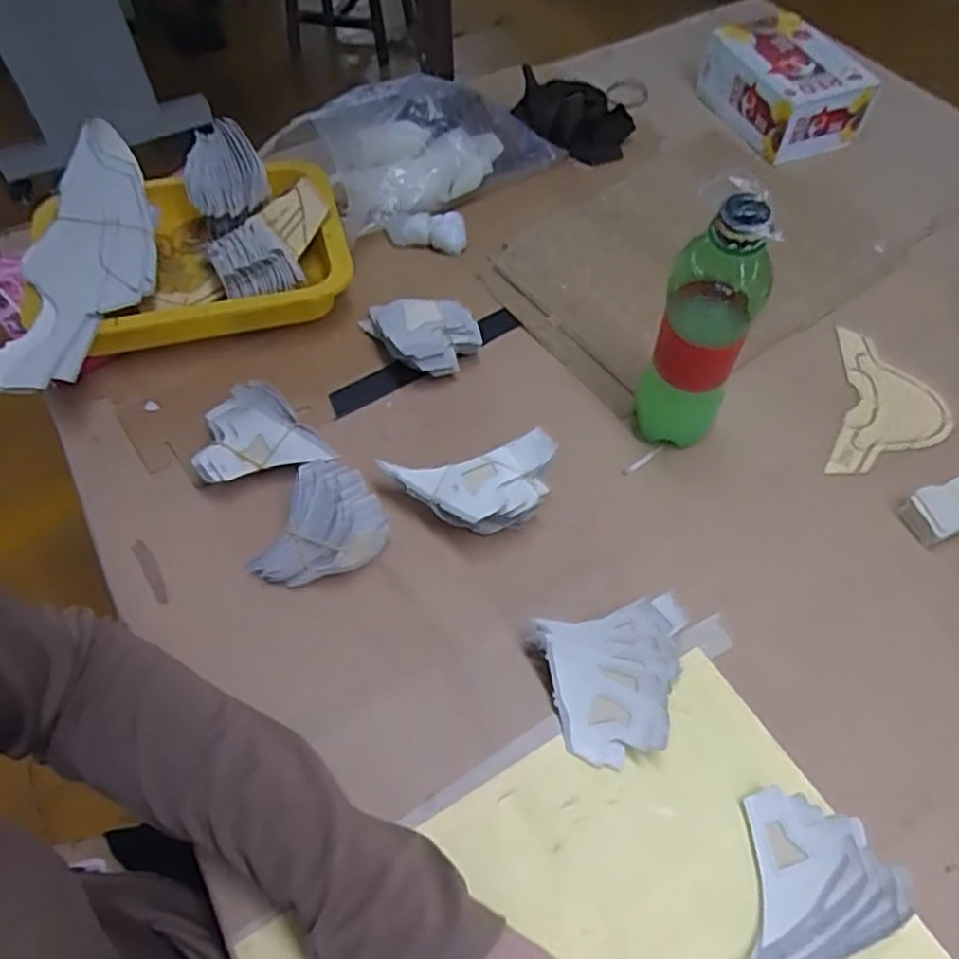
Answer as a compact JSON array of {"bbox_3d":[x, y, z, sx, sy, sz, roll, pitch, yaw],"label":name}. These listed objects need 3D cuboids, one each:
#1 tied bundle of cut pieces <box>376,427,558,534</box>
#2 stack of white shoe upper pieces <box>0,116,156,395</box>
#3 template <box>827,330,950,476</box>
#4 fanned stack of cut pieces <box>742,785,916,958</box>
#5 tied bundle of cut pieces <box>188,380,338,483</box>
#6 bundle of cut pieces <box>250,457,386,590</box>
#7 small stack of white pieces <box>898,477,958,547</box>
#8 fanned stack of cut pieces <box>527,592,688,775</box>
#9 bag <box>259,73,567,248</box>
[{"bbox_3d":[-0.005,0.010,0.499,0.120,0.053,0.061,-9,58,-4],"label":"tied bundle of cut pieces"},{"bbox_3d":[-0.322,-0.182,0.567,0.101,0.050,0.255,0,57,1],"label":"stack of white shoe upper pieces"},{"bbox_3d":[0.330,-0.063,0.576,0.091,0.004,0.156,11,59,8],"label":"template"},{"bbox_3d":[0.183,0.216,0.377,0.073,0.027,0.086,8,58,7],"label":"fanned stack of cut pieces"},{"bbox_3d":[-0.165,-0.035,0.532,0.093,0.054,0.070,-18,59,-10],"label":"tied bundle of cut pieces"},{"bbox_3d":[-0.105,0.040,0.480,0.065,0.060,0.081,31,63,19],"label":"bundle of cut pieces"},{"bbox_3d":[0.334,0.021,0.504,0.057,0.026,0.035,-19,59,-10],"label":"small stack of white pieces"},{"bbox_3d":[0.085,0.122,0.434,0.090,0.037,0.085,-10,58,-5],"label":"fanned stack of cut pieces"},{"bbox_3d":[-0.054,-0.321,0.686,0.273,0.106,0.100,-24,60,-13],"label":"bag"}]

